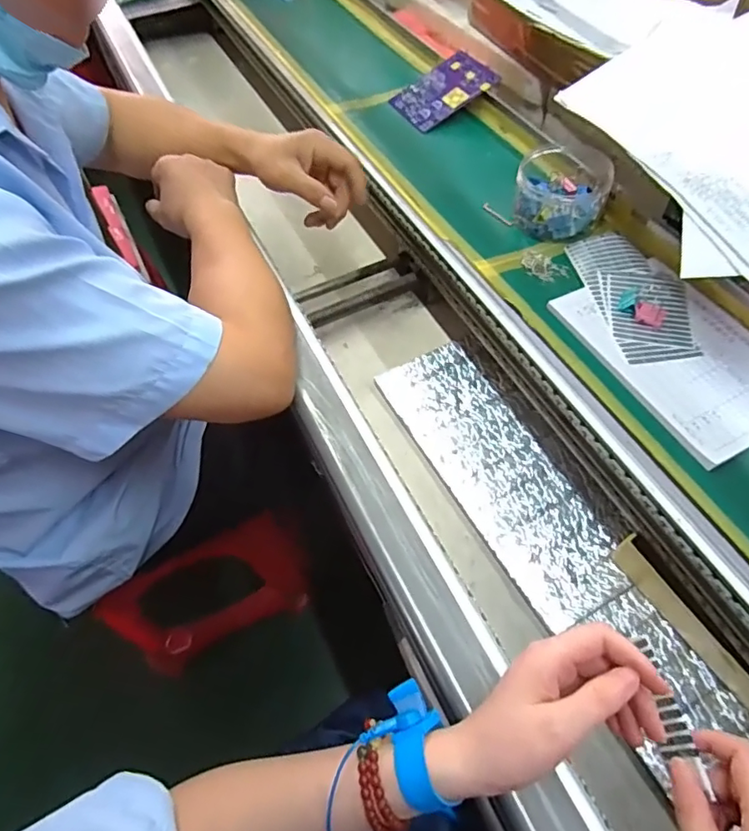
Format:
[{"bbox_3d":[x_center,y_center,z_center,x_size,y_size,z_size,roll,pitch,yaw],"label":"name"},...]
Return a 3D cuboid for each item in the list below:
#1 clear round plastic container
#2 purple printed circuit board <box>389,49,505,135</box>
[{"bbox_3d":[0.209,-0.256,0.588,0.093,0.055,0.114,16,60,12],"label":"clear round plastic container"},{"bbox_3d":[0.094,-0.447,0.731,0.129,0.006,0.094,-34,64,0],"label":"purple printed circuit board"}]

